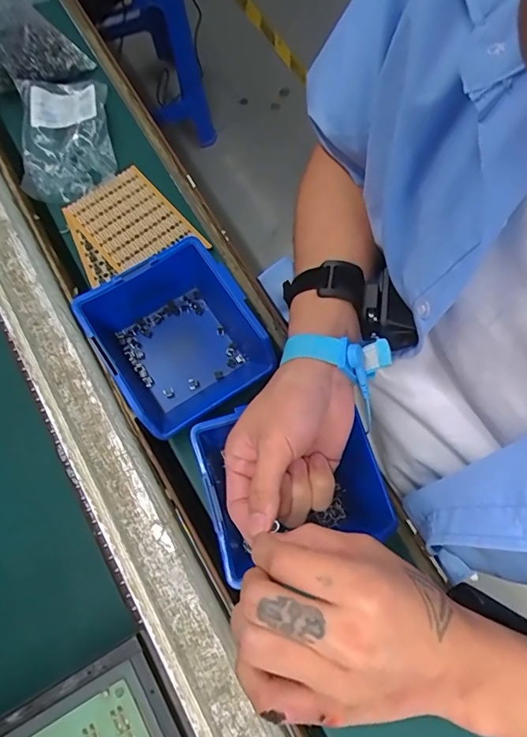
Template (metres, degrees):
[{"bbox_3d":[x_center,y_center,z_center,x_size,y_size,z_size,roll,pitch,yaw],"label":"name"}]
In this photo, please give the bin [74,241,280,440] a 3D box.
[{"bbox_3d":[-0.070,-0.022,0.414,0.121,0.070,0.128,-32,77,-11],"label":"bin"}]

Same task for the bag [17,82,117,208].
[{"bbox_3d":[-0.211,-0.246,0.511,0.091,0.024,0.164,-10,72,-3],"label":"bag"}]

